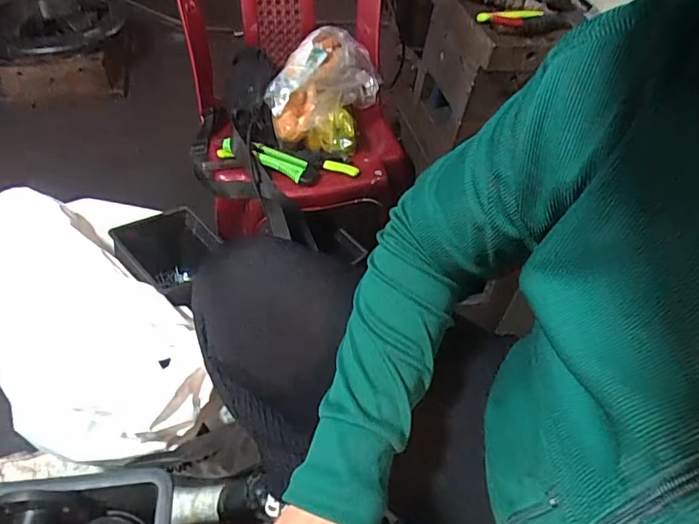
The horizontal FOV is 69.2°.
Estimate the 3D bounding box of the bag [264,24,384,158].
[{"bbox_3d":[-0.034,-0.272,0.791,0.142,0.115,0.205,12,48,4],"label":"bag"}]

